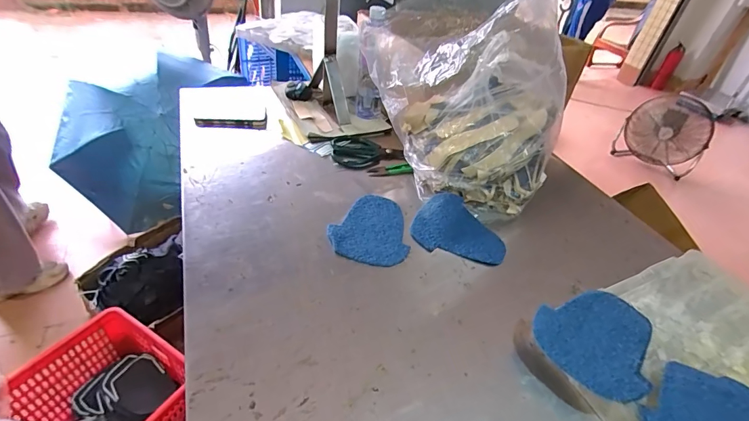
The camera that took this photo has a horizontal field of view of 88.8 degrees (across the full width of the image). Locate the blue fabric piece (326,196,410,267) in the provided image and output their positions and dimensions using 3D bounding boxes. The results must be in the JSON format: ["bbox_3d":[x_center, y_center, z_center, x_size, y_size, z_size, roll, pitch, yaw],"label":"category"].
[{"bbox_3d":[-0.011,0.026,0.618,0.121,0.006,0.156,1,40,-8],"label":"blue fabric piece"}]

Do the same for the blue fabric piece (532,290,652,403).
[{"bbox_3d":[0.280,0.160,0.464,0.158,0.011,0.123,-8,43,-22],"label":"blue fabric piece"}]

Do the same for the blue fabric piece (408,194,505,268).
[{"bbox_3d":[0.144,0.028,0.630,0.148,0.023,0.119,21,41,16],"label":"blue fabric piece"}]

